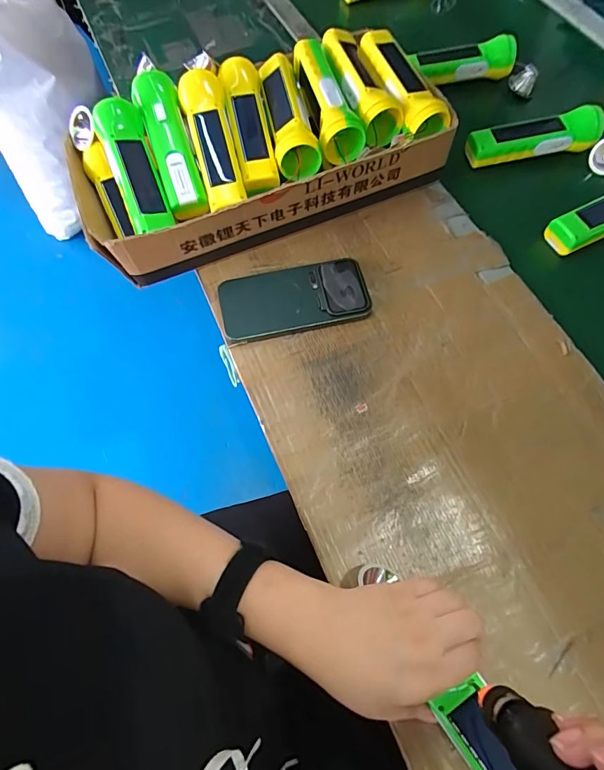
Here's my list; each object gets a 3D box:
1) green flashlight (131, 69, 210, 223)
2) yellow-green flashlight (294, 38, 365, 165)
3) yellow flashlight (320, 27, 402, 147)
[{"bbox_3d":[-0.146,-0.266,0.463,0.047,0.041,0.173,-18,82,-7],"label":"green flashlight"},{"bbox_3d":[0.032,-0.340,0.501,0.055,0.057,0.160,-10,66,-4],"label":"yellow-green flashlight"},{"bbox_3d":[0.073,-0.357,0.500,0.058,0.046,0.165,-13,66,-5],"label":"yellow flashlight"}]

